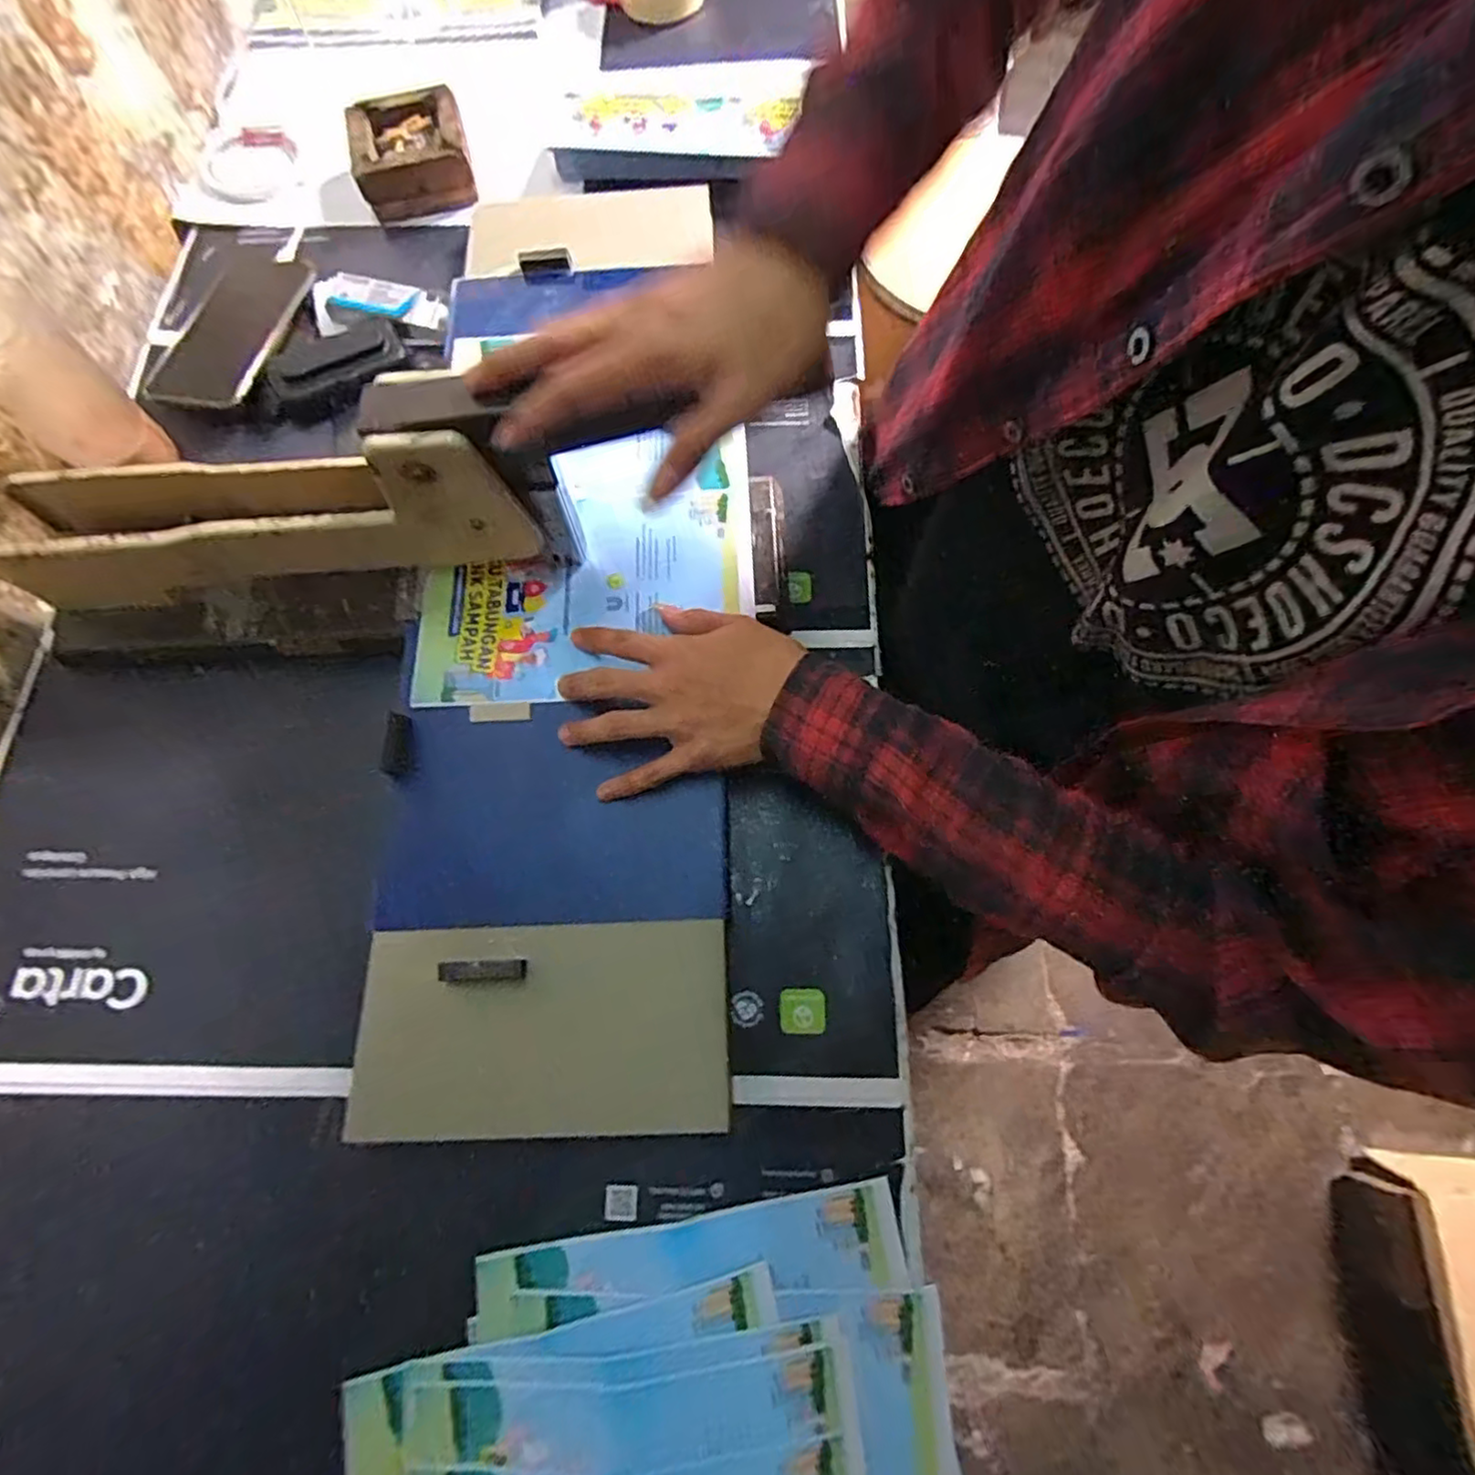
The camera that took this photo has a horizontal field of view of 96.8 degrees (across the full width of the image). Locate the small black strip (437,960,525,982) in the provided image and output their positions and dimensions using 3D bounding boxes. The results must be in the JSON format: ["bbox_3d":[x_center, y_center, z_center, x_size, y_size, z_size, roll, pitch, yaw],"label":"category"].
[{"bbox_3d":[-0.141,0.128,0.361,0.046,0.006,0.009,-2,73,1],"label":"small black strip"}]

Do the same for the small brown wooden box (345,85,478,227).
[{"bbox_3d":[-0.294,-0.531,0.594,0.096,0.043,0.101,-14,71,-2],"label":"small brown wooden box"}]

